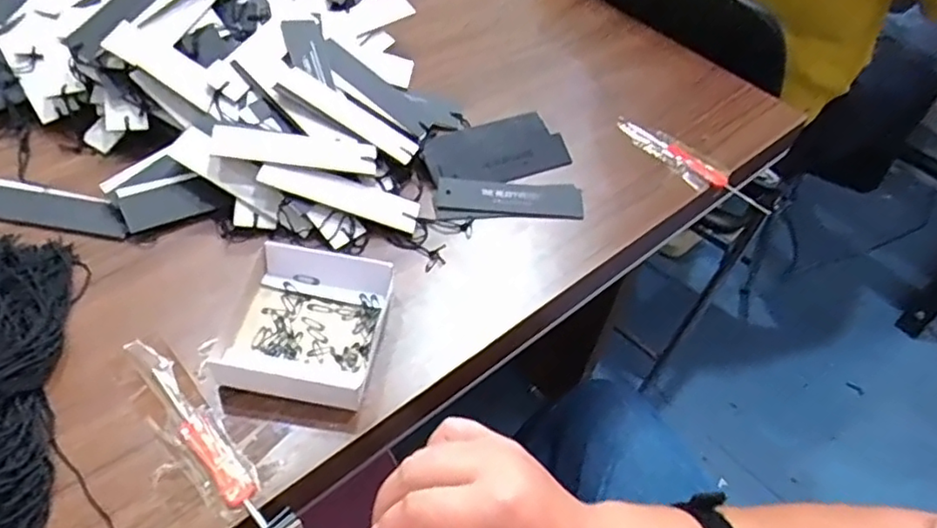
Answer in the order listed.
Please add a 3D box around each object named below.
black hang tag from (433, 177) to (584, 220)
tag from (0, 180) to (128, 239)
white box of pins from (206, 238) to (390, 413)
[{"bbox_3d":[0.036,-0.057,0.552,0.127,0.006,0.040,1,55,-4],"label":"black hang tag"},{"bbox_3d":[-0.324,-0.044,0.500,0.125,0.005,0.037,8,60,4],"label":"tag"},{"bbox_3d":[-0.110,0.035,0.446,0.099,0.026,0.122,9,49,1],"label":"white box of pins"}]

